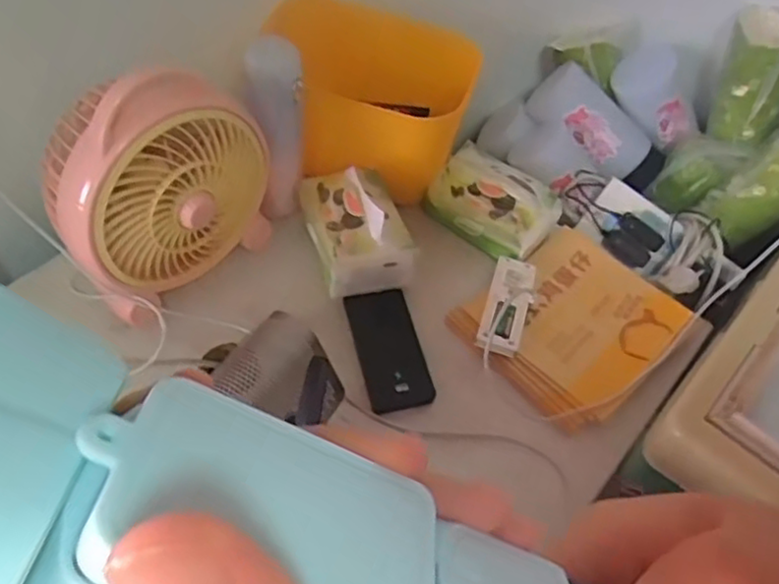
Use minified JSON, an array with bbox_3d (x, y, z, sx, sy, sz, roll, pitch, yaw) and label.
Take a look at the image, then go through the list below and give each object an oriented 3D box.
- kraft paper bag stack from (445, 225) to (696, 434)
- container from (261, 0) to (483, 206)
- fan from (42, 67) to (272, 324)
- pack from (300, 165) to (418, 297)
[{"bbox_3d":[0.205,0.029,0.758,0.187,0.018,0.223,39,59,21],"label":"kraft paper bag stack"},{"bbox_3d":[-0.034,-0.233,0.836,0.261,0.140,0.205,10,53,2],"label":"container"},{"bbox_3d":[-0.220,-0.103,0.675,0.106,0.234,0.218,35,58,19],"label":"fan"},{"bbox_3d":[-0.037,-0.074,0.764,0.104,0.089,0.144,-10,55,-13],"label":"pack"}]

